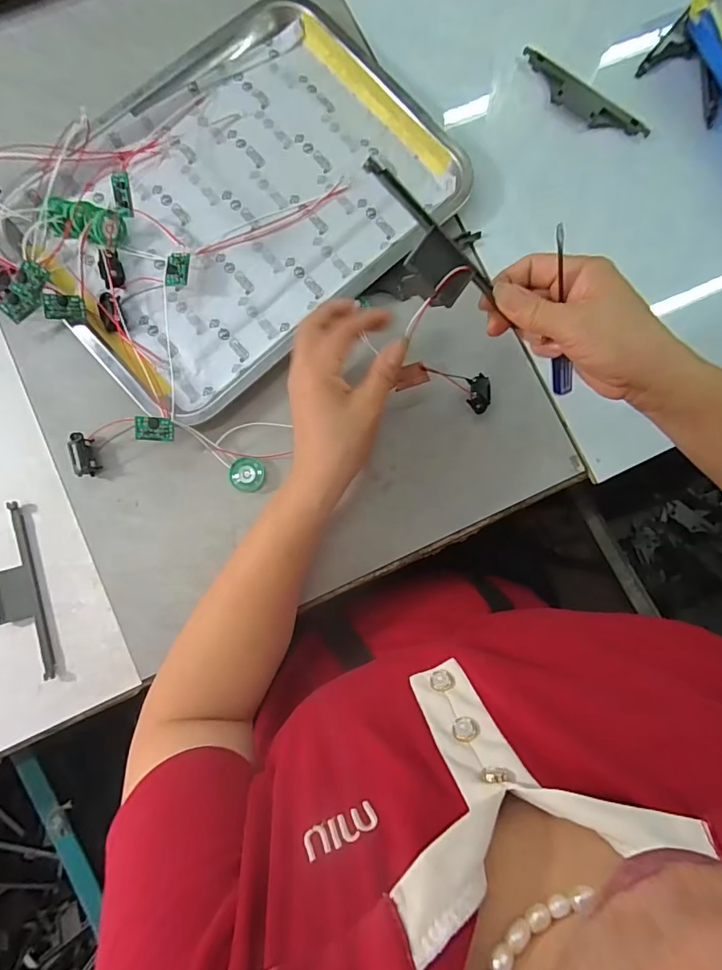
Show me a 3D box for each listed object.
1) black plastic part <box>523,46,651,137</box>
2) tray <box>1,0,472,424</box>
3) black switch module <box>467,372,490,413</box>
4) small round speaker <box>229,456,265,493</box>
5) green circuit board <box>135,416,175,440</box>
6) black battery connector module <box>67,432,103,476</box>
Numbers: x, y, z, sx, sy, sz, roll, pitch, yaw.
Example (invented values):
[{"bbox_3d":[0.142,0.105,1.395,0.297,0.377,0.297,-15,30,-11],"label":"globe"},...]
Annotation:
[{"bbox_3d":[0.205,-0.359,0.444,0.134,0.010,0.030,36,83,3],"label":"black plastic part"},{"bbox_3d":[-0.102,-0.245,0.410,0.349,0.032,0.252,-44,86,-6],"label":"tray"},{"bbox_3d":[0.097,-0.075,0.392,0.017,0.010,0.035,8,62,-1],"label":"black switch module"},{"bbox_3d":[-0.093,-0.009,0.390,0.027,0.005,0.028,-2,83,-2],"label":"small round speaker"},{"bbox_3d":[-0.160,-0.044,0.371,0.028,0.007,0.018,0,100,-10],"label":"green circuit board"},{"bbox_3d":[-0.222,-0.024,0.384,0.018,0.014,0.034,-18,84,-4],"label":"black battery connector module"}]

